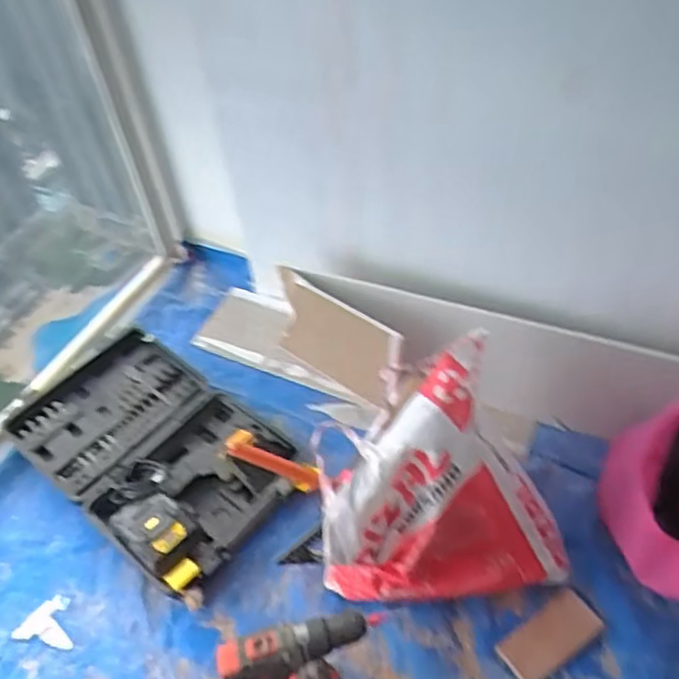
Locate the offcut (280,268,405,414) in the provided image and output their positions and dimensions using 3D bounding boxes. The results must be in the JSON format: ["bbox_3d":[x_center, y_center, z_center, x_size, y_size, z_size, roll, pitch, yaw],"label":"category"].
[{"bbox_3d":[-0.006,0.005,1.307,0.287,0.214,0.013,33,52,27],"label":"offcut"}]

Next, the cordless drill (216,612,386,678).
[{"bbox_3d":[-0.043,0.453,0.932,0.203,0.231,0.074,-17,48,-9],"label":"cordless drill"}]

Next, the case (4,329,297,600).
[{"bbox_3d":[-0.358,0.199,1.305,0.569,0.096,0.345,29,57,28],"label":"case"}]

